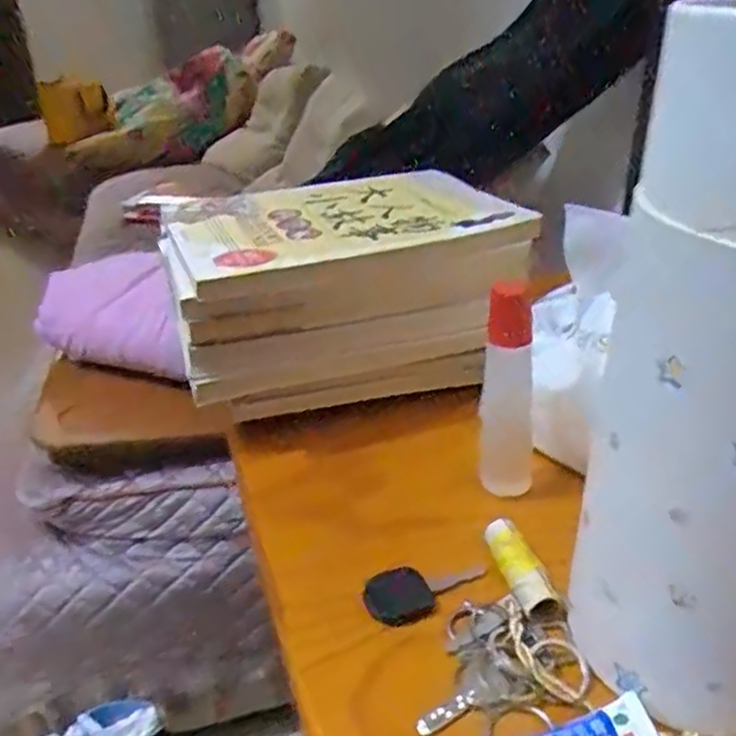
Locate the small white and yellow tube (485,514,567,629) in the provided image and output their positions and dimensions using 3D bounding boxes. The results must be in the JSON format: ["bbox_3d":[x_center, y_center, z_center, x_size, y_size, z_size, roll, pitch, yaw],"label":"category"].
[{"bbox_3d":[0.074,0.099,0.344,0.019,0.015,0.057,-13,31,-14],"label":"small white and yellow tube"}]

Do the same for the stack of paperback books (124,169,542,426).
[{"bbox_3d":[-0.022,-0.049,0.503,0.224,0.125,0.153,-13,31,-17],"label":"stack of paperback books"}]

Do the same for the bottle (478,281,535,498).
[{"bbox_3d":[0.077,0.009,0.387,0.031,0.129,0.029,4,30,10],"label":"bottle"}]

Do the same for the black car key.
[{"bbox_3d":[0.029,0.110,0.352,0.061,0.004,0.032,-12,31,-13],"label":"black car key"}]

